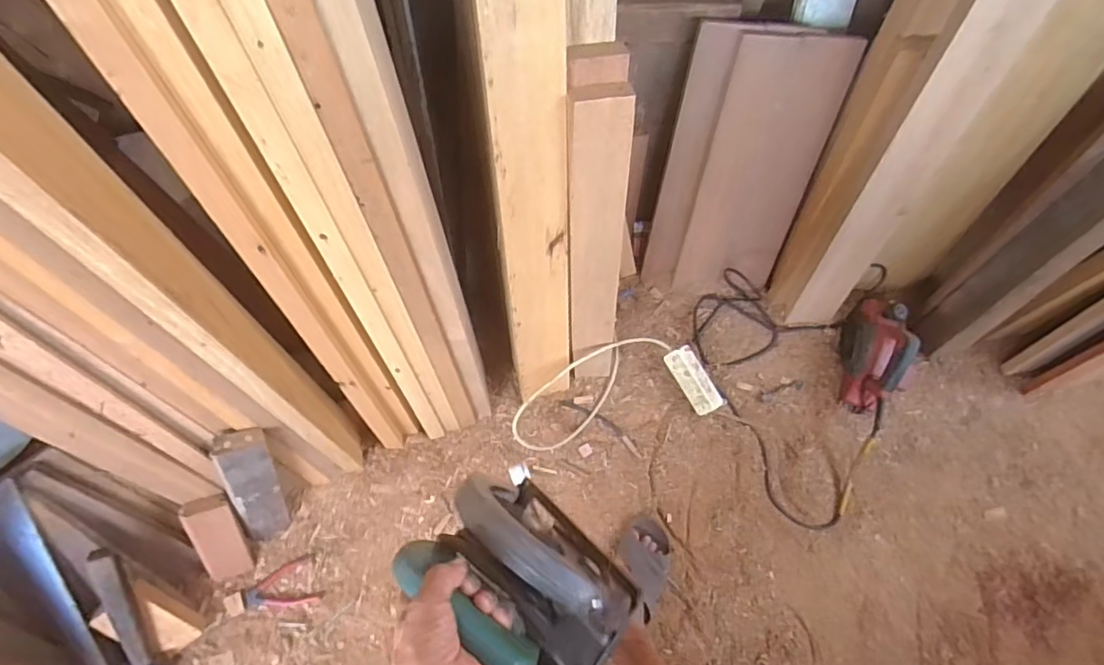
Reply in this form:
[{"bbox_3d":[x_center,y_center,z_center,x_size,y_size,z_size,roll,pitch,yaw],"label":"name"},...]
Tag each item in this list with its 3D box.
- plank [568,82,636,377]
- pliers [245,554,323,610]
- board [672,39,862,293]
[{"bbox_3d":[0.078,-0.115,1.011,0.088,0.669,0.032,-9,53,-4],"label":"plank"},{"bbox_3d":[-0.560,0.537,1.169,0.146,0.018,0.091,-24,77,-8],"label":"pliers"},{"bbox_3d":[0.428,-0.313,1.185,0.222,0.575,0.029,4,44,-1],"label":"board"}]

